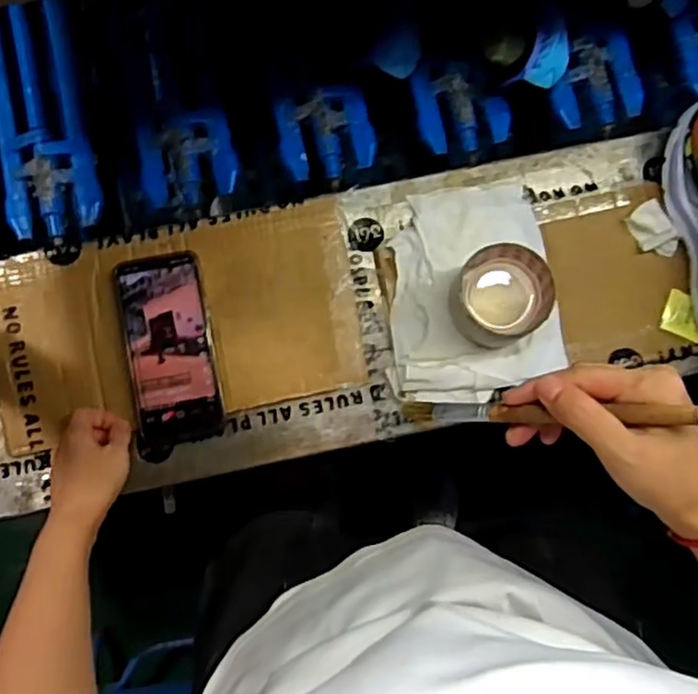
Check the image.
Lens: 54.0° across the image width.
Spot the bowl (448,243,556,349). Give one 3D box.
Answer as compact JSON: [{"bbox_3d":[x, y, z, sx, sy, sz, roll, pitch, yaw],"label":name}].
[{"bbox_3d":[0.135,-0.045,0.608,0.081,0.059,0.083,0,82,-2],"label":"bowl"}]

